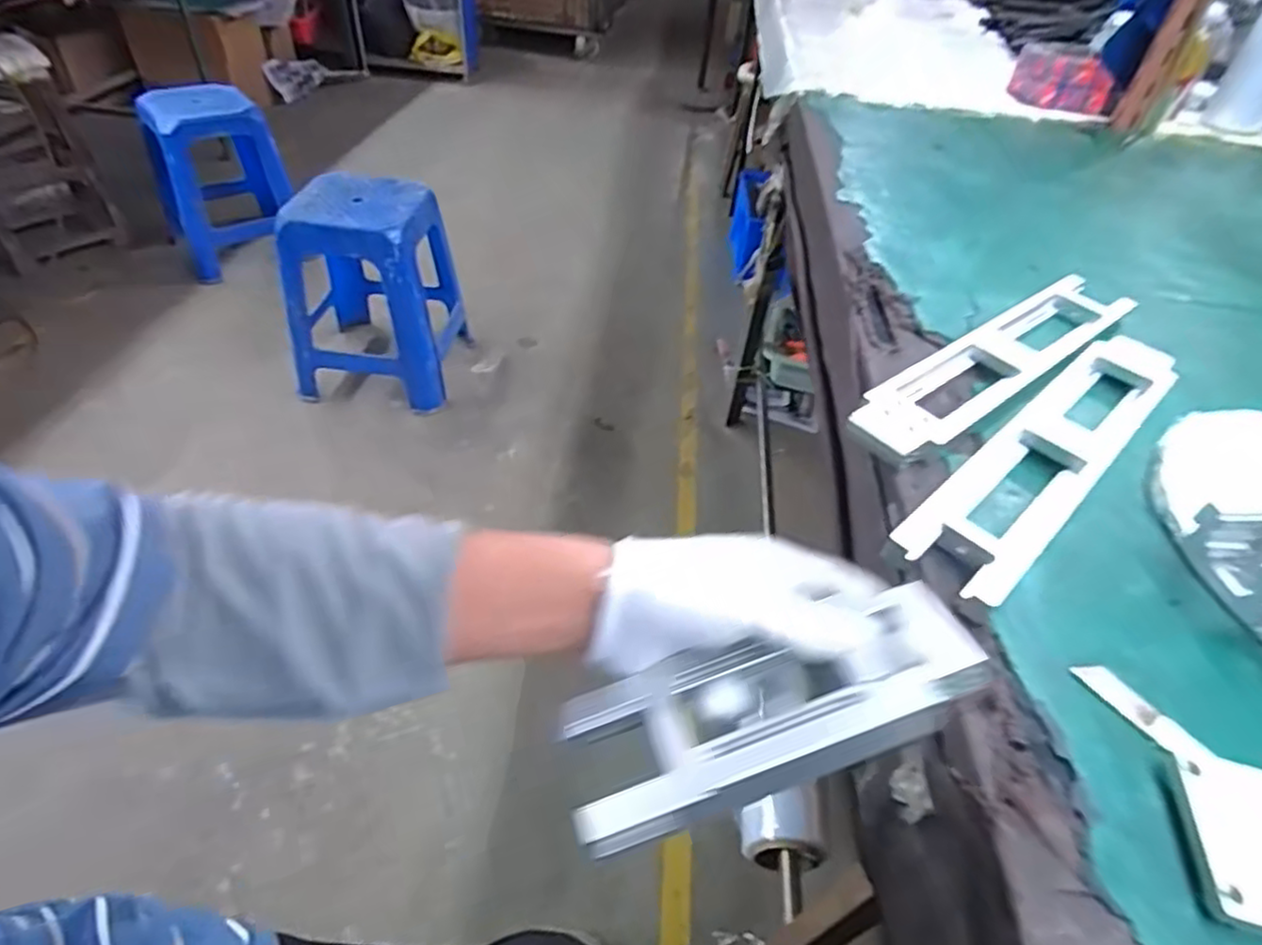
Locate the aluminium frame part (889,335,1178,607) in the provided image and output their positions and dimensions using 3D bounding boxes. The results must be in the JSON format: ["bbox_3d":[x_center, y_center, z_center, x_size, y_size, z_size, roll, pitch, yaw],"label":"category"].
[{"bbox_3d":[0.340,-0.022,0.546,0.396,0.030,0.080,-34,57,-30],"label":"aluminium frame part"}]

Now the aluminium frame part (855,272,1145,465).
[{"bbox_3d":[0.339,-0.105,0.629,0.381,0.030,0.073,-29,54,-27],"label":"aluminium frame part"}]

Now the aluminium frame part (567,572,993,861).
[{"bbox_3d":[0.064,0.106,0.315,0.194,0.022,0.073,-20,49,-3],"label":"aluminium frame part"}]

